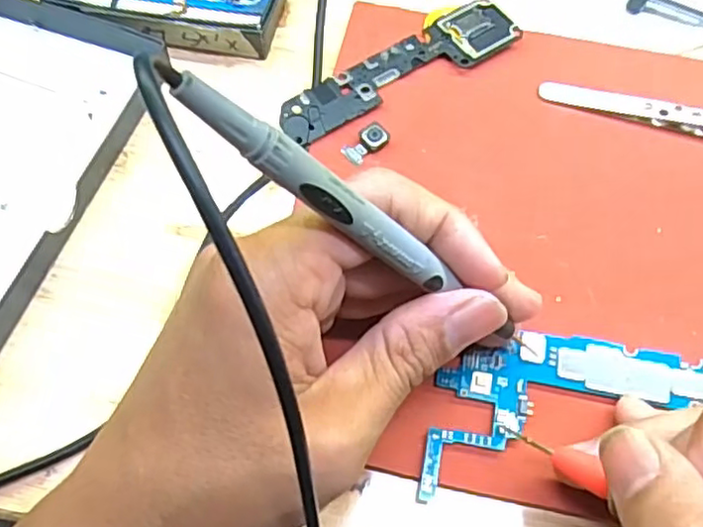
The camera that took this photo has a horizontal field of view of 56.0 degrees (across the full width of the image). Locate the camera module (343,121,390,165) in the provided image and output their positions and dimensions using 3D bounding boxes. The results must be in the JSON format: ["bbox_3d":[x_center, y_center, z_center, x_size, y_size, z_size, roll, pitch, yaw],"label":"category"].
[{"bbox_3d":[0.006,-0.048,0.262,0.020,0.004,0.011,-41,71,-16],"label":"camera module"}]

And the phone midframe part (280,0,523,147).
[{"bbox_3d":[0.020,-0.081,0.278,0.107,0.005,0.026,-28,68,-11],"label":"phone midframe part"}]

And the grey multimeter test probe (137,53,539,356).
[{"bbox_3d":[0.011,-0.004,0.173,0.007,0.156,0.008,-10,58,41],"label":"grey multimeter test probe"}]

